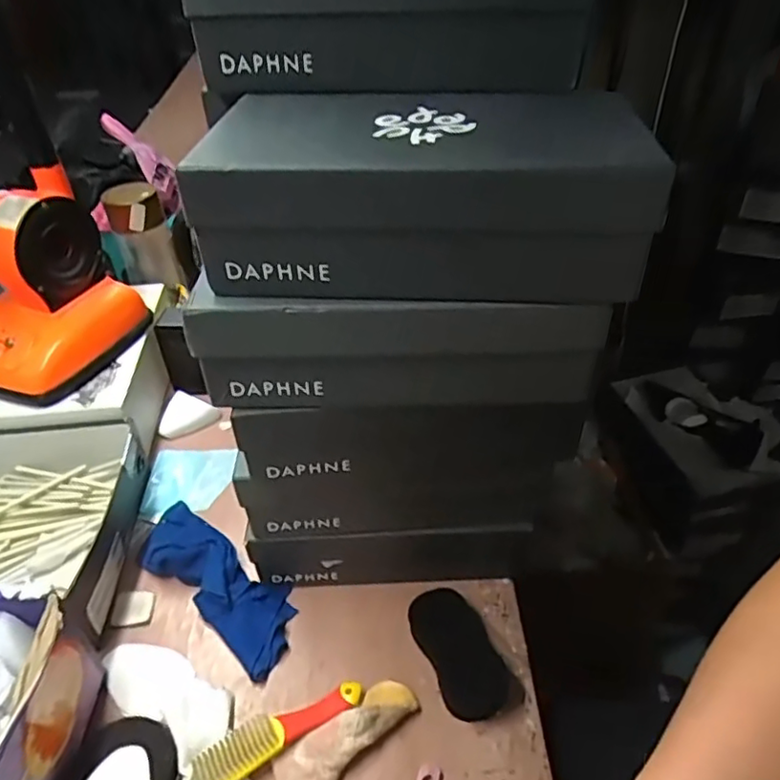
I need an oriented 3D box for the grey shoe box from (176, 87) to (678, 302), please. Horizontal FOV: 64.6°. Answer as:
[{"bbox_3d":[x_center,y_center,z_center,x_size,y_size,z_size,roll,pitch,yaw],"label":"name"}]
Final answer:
[{"bbox_3d":[0.023,-0.147,0.446,0.293,0.097,0.156,3,41,5],"label":"grey shoe box"}]

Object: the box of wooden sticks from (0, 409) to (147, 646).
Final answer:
[{"bbox_3d":[-0.469,0.149,0.710,0.342,0.093,0.258,-2,41,-1],"label":"box of wooden sticks"}]

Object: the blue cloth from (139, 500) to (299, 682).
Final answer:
[{"bbox_3d":[-0.195,0.204,0.682,0.238,0.037,0.082,29,49,30],"label":"blue cloth"}]

